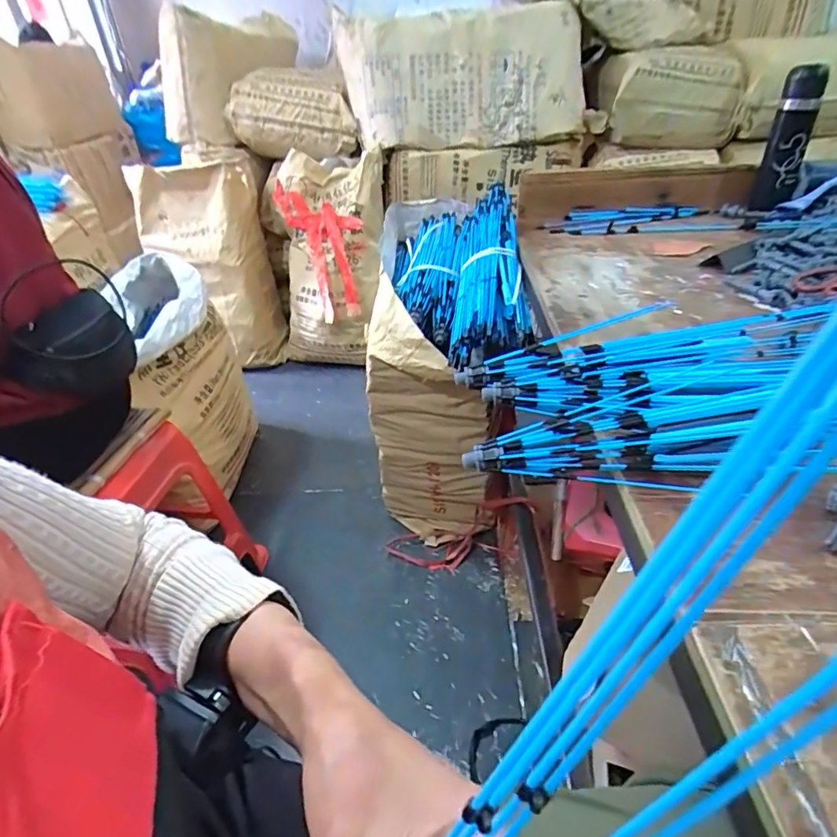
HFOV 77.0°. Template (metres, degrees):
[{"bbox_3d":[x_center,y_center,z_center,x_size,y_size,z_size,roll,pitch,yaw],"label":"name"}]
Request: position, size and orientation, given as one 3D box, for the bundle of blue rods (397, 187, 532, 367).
[{"bbox_3d":[0.066,-0.307,1.027,0.225,0.170,0.475,-5,36,-1],"label":"bundle of blue rods"}]

